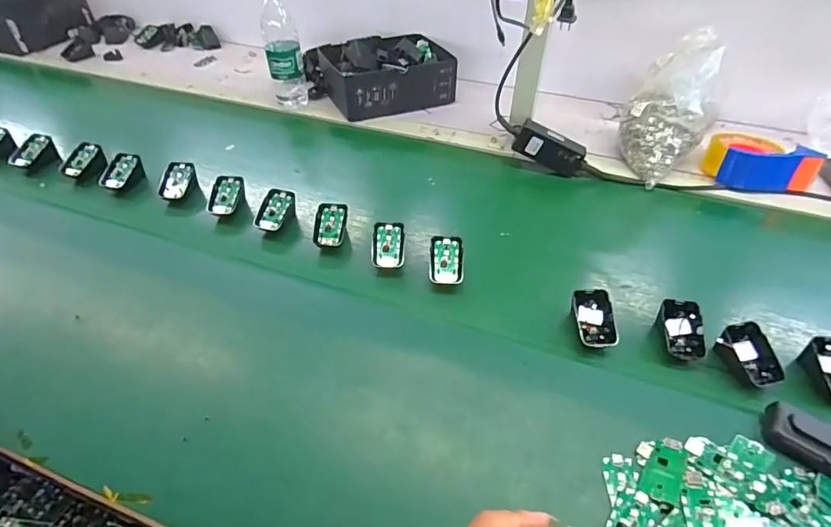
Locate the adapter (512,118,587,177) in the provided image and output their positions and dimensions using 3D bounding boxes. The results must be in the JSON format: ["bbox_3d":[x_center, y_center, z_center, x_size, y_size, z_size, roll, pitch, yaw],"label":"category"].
[{"bbox_3d":[0.222,-0.191,0.760,0.127,0.053,0.028,27,48,-3],"label":"adapter"}]

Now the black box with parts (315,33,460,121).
[{"bbox_3d":[-0.051,-0.394,0.949,0.248,0.098,0.179,-18,48,-17],"label":"black box with parts"}]

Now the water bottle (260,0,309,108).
[{"bbox_3d":[-0.254,-0.408,0.874,0.064,0.227,0.055,-13,46,-13],"label":"water bottle"}]

